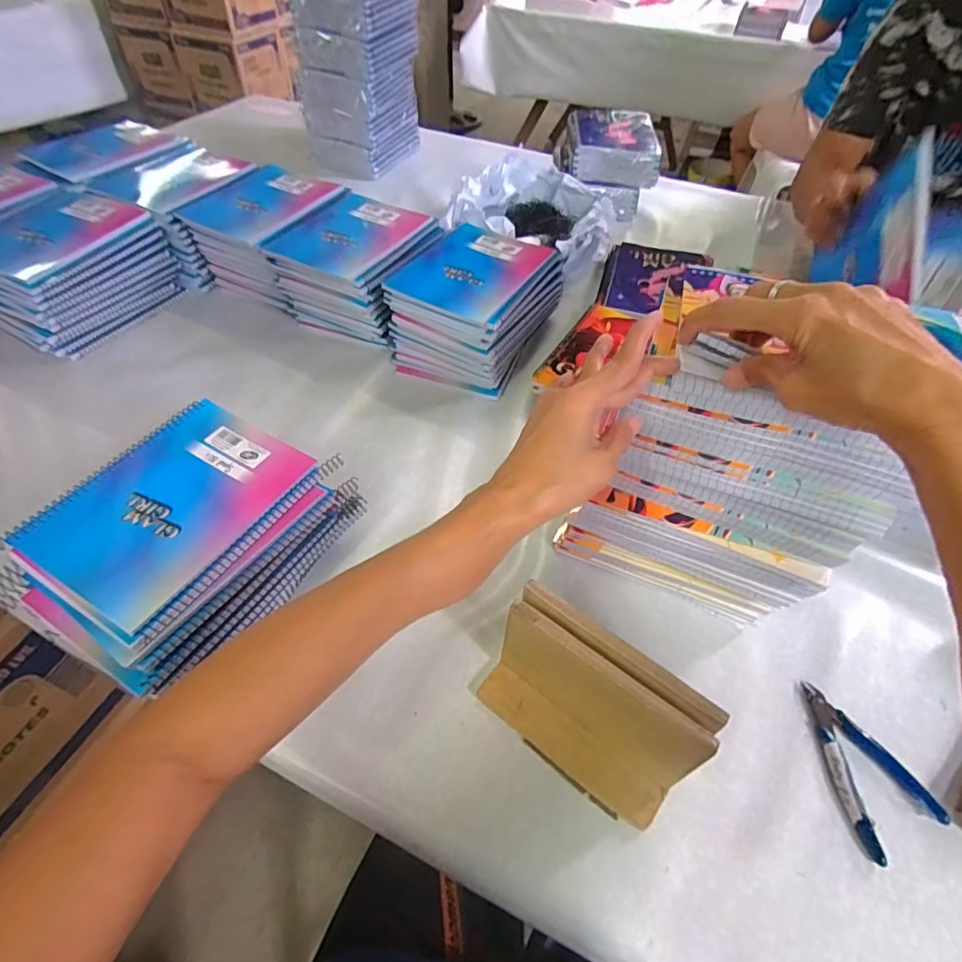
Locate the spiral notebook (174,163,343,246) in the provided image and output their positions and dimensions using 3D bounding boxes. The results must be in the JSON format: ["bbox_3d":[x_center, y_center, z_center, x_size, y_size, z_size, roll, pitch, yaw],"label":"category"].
[{"bbox_3d":[-0.316,-0.413,0.772,0.160,0.019,0.191,25,54,16],"label":"spiral notebook"}]

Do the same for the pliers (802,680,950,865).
[{"bbox_3d":[0.298,0.221,0.416,0.075,0.012,0.115,-18,53,-15],"label":"pliers"}]

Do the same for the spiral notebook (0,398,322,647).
[{"bbox_3d":[-0.264,0.019,0.448,0.152,0.018,0.204,25,55,18],"label":"spiral notebook"}]

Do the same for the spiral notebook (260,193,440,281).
[{"bbox_3d":[-0.176,-0.339,0.719,0.157,0.016,0.187,26,54,17],"label":"spiral notebook"}]

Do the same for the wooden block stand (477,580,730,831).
[{"bbox_3d":[0.077,0.168,0.387,0.154,0.113,0.069,33,58,23],"label":"wooden block stand"}]

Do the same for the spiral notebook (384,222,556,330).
[{"bbox_3d":[-0.007,-0.276,0.675,0.160,0.018,0.203,22,53,14],"label":"spiral notebook"}]

